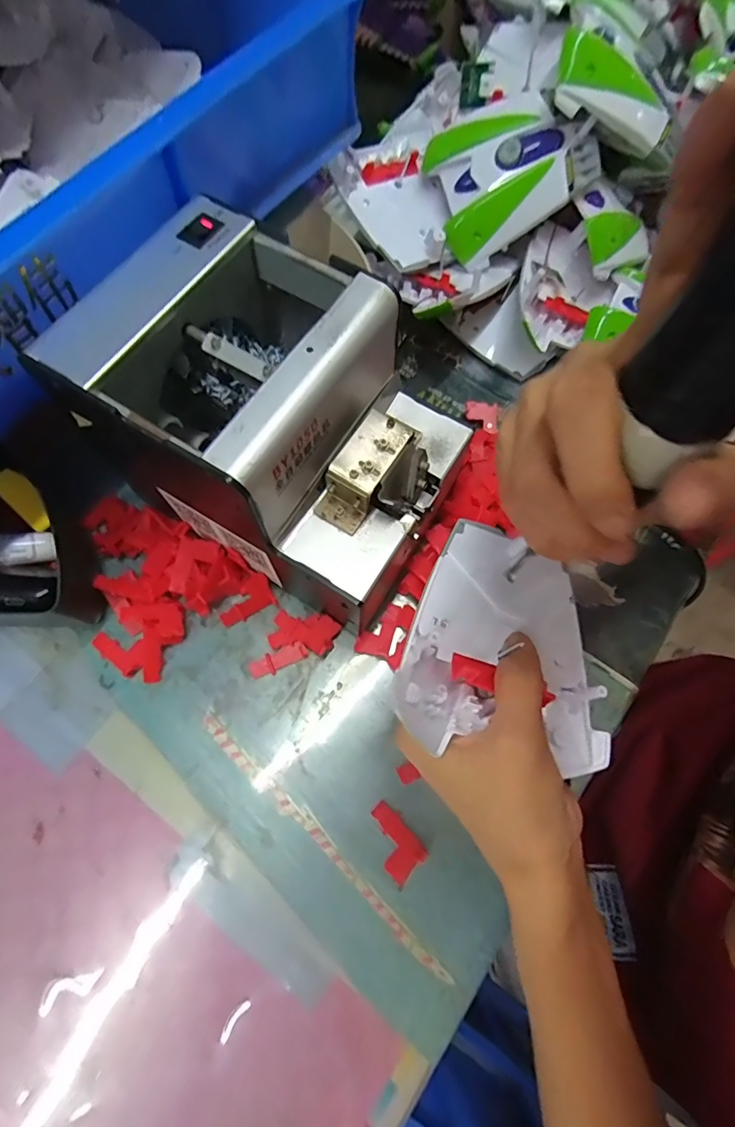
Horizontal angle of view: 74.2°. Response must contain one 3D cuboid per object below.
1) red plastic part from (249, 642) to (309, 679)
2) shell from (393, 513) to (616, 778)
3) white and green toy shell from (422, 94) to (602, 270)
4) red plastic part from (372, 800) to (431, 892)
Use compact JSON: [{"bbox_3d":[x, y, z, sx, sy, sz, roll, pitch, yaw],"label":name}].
[{"bbox_3d":[-0.057,0.061,0.310,0.036,0.004,0.013,-28,73,-11],"label":"red plastic part"},{"bbox_3d":[0.064,0.034,0.227,0.092,0.027,0.102,9,66,1],"label":"shell"},{"bbox_3d":[0.099,-0.285,0.344,0.105,0.045,0.100,-18,93,11],"label":"white and green toy shell"},{"bbox_3d":[0.015,0.155,0.272,0.023,0.011,0.039,-35,75,-13],"label":"red plastic part"}]

